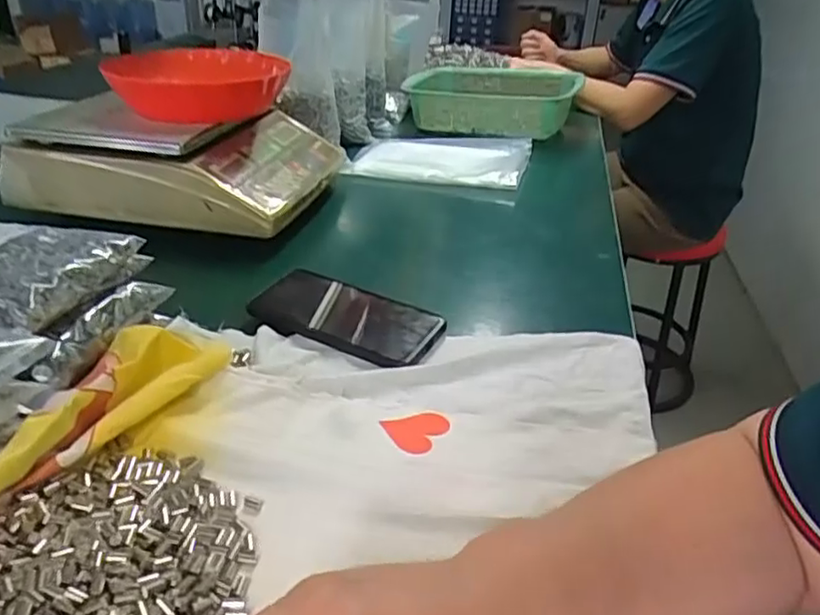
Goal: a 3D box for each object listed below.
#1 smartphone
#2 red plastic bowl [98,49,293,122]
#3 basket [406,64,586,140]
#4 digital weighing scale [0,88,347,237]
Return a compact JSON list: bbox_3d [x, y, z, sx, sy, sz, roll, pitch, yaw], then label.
[{"bbox_3d":[-0.055,0.007,0.554,0.159,0.016,0.079,17,33,21],"label":"smartphone"},{"bbox_3d":[-0.241,-0.263,0.770,0.176,0.062,0.176,3,30,-1],"label":"red plastic bowl"},{"bbox_3d":[0.151,-0.373,1.158,0.278,0.091,0.239,15,32,19],"label":"basket"},{"bbox_3d":[-0.274,-0.193,0.795,0.310,0.096,0.310,9,31,9],"label":"digital weighing scale"}]

